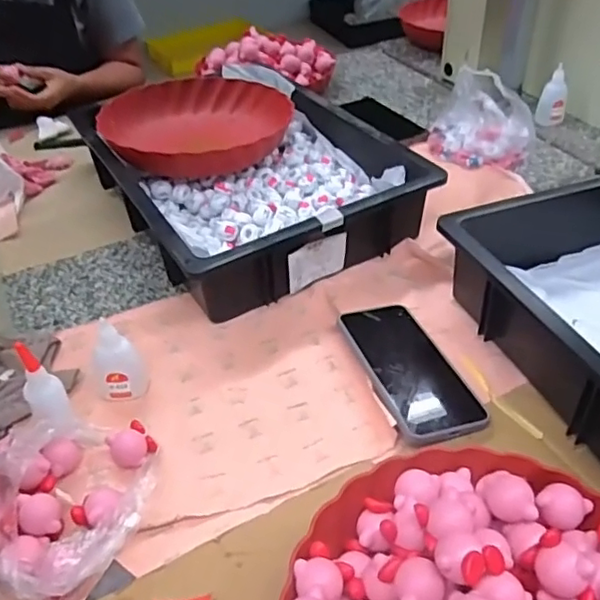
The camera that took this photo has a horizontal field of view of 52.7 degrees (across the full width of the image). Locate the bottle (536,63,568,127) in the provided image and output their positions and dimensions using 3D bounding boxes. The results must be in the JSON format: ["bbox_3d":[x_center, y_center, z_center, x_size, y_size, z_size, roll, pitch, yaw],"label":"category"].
[{"bbox_3d":[0.383,-0.306,0.911,0.039,0.078,0.036,15,44,20],"label":"bottle"}]

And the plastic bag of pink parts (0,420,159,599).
[{"bbox_3d":[-0.175,0.136,0.454,0.151,0.068,0.145,28,50,32],"label":"plastic bag of pink parts"}]

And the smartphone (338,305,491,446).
[{"bbox_3d":[0.099,0.061,0.557,0.083,0.011,0.170,-8,38,-19],"label":"smartphone"}]

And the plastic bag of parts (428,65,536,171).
[{"bbox_3d":[0.268,-0.267,0.880,0.144,0.082,0.160,11,43,17],"label":"plastic bag of parts"}]

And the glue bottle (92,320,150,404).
[{"bbox_3d":[-0.166,0.054,0.542,0.045,0.074,0.032,-19,43,-17],"label":"glue bottle"}]

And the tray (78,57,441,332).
[{"bbox_3d":[-0.073,-0.163,0.784,0.308,0.092,0.421,-23,44,-21],"label":"tray"}]

